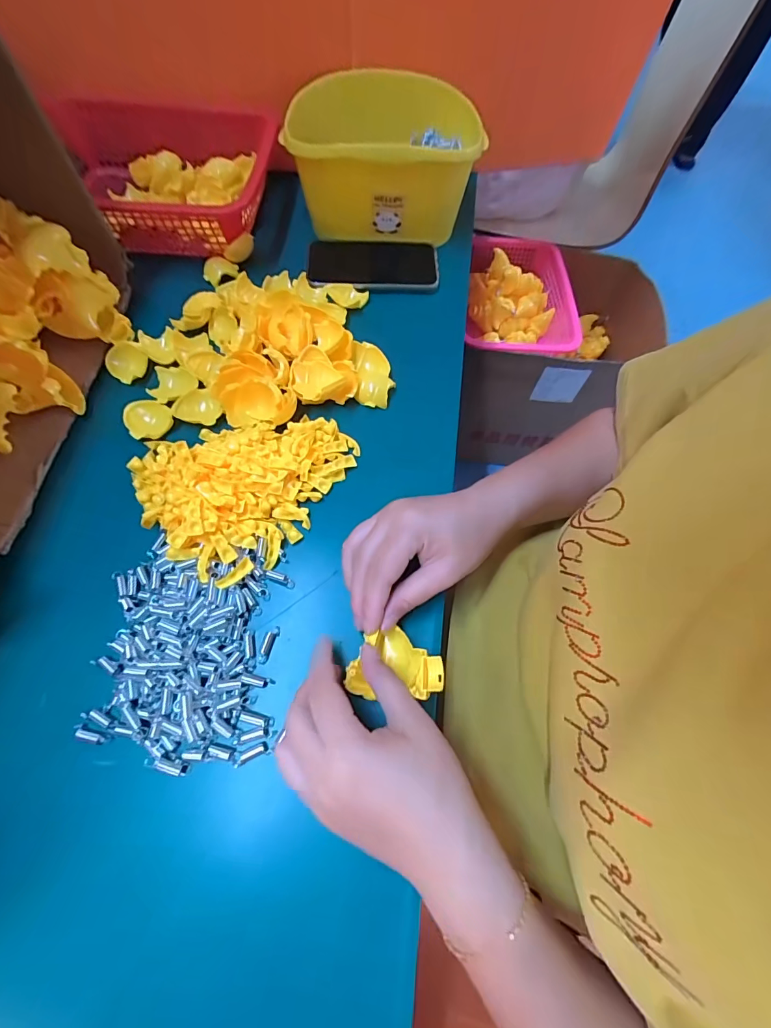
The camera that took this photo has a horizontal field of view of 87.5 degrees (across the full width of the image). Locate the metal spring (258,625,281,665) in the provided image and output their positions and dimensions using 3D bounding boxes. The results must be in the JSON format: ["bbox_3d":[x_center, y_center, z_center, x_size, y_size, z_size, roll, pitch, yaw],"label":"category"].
[{"bbox_3d":[-0.088,0.097,0.301,0.008,0.007,0.028,19,66,6],"label":"metal spring"}]

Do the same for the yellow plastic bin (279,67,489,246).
[{"bbox_3d":[0.006,-0.405,0.468,0.188,0.106,0.185,8,66,1],"label":"yellow plastic bin"}]

